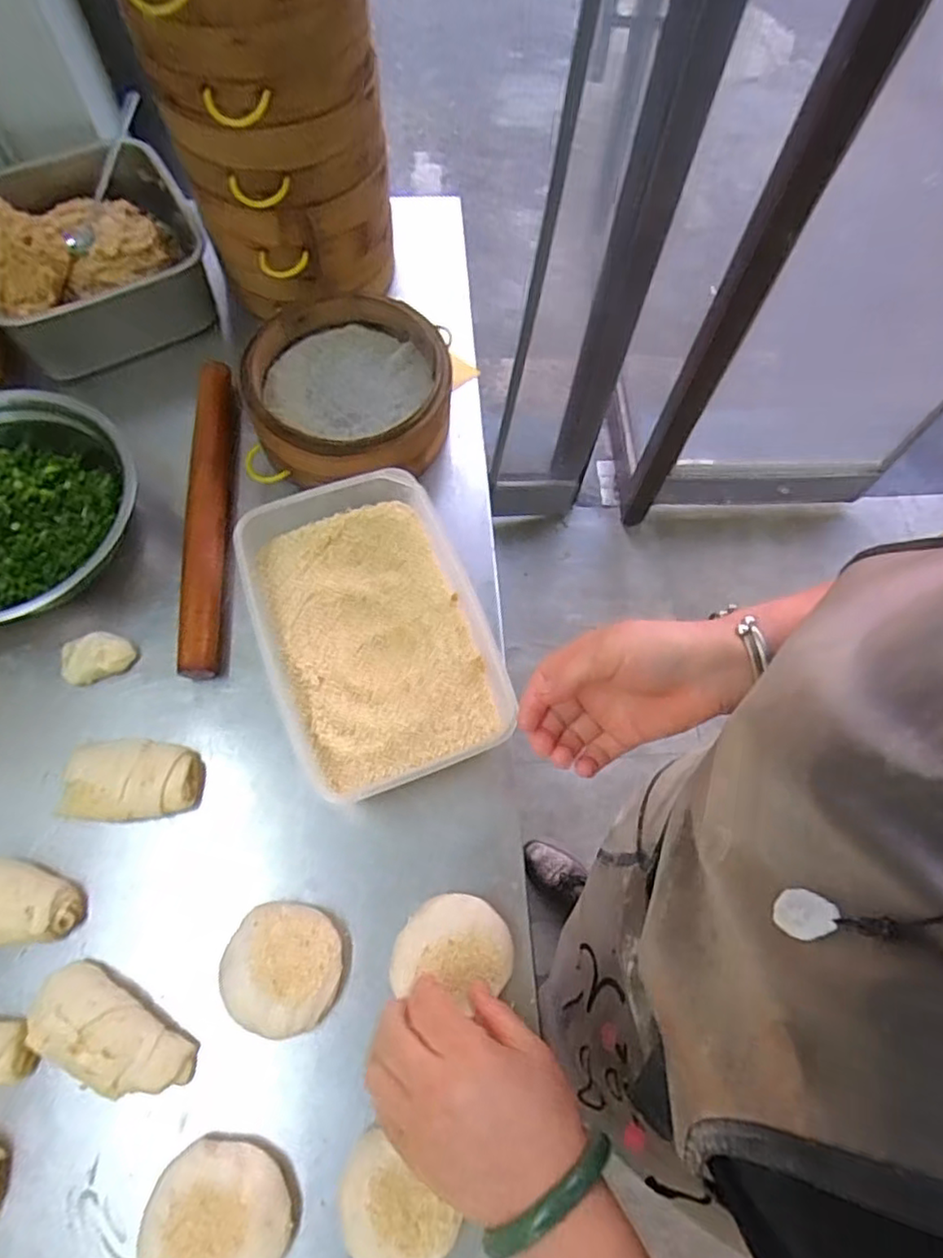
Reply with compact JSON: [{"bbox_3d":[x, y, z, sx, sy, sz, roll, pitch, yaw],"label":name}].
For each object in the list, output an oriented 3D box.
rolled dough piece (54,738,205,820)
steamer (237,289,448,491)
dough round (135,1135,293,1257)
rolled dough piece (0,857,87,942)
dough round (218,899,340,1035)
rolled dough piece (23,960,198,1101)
[{"bbox_3d":[-0.239,0.106,0.459,0.083,0.033,0.054,2,67,-2],"label":"rolled dough piece"},{"bbox_3d":[-0.106,-0.206,0.569,0.174,0.062,0.169,1,68,-2],"label":"steamer"},{"bbox_3d":[-0.149,0.338,0.371,0.079,0.026,0.074,1,67,-2],"label":"dough round"},{"bbox_3d":[-0.313,0.179,0.427,0.099,0.033,0.049,11,67,2],"label":"rolled dough piece"},{"bbox_3d":[-0.123,0.220,0.423,0.074,0.031,0.074,1,67,-2],"label":"dough round"},{"bbox_3d":[-0.224,0.254,0.401,0.104,0.037,0.049,27,68,9],"label":"rolled dough piece"}]

